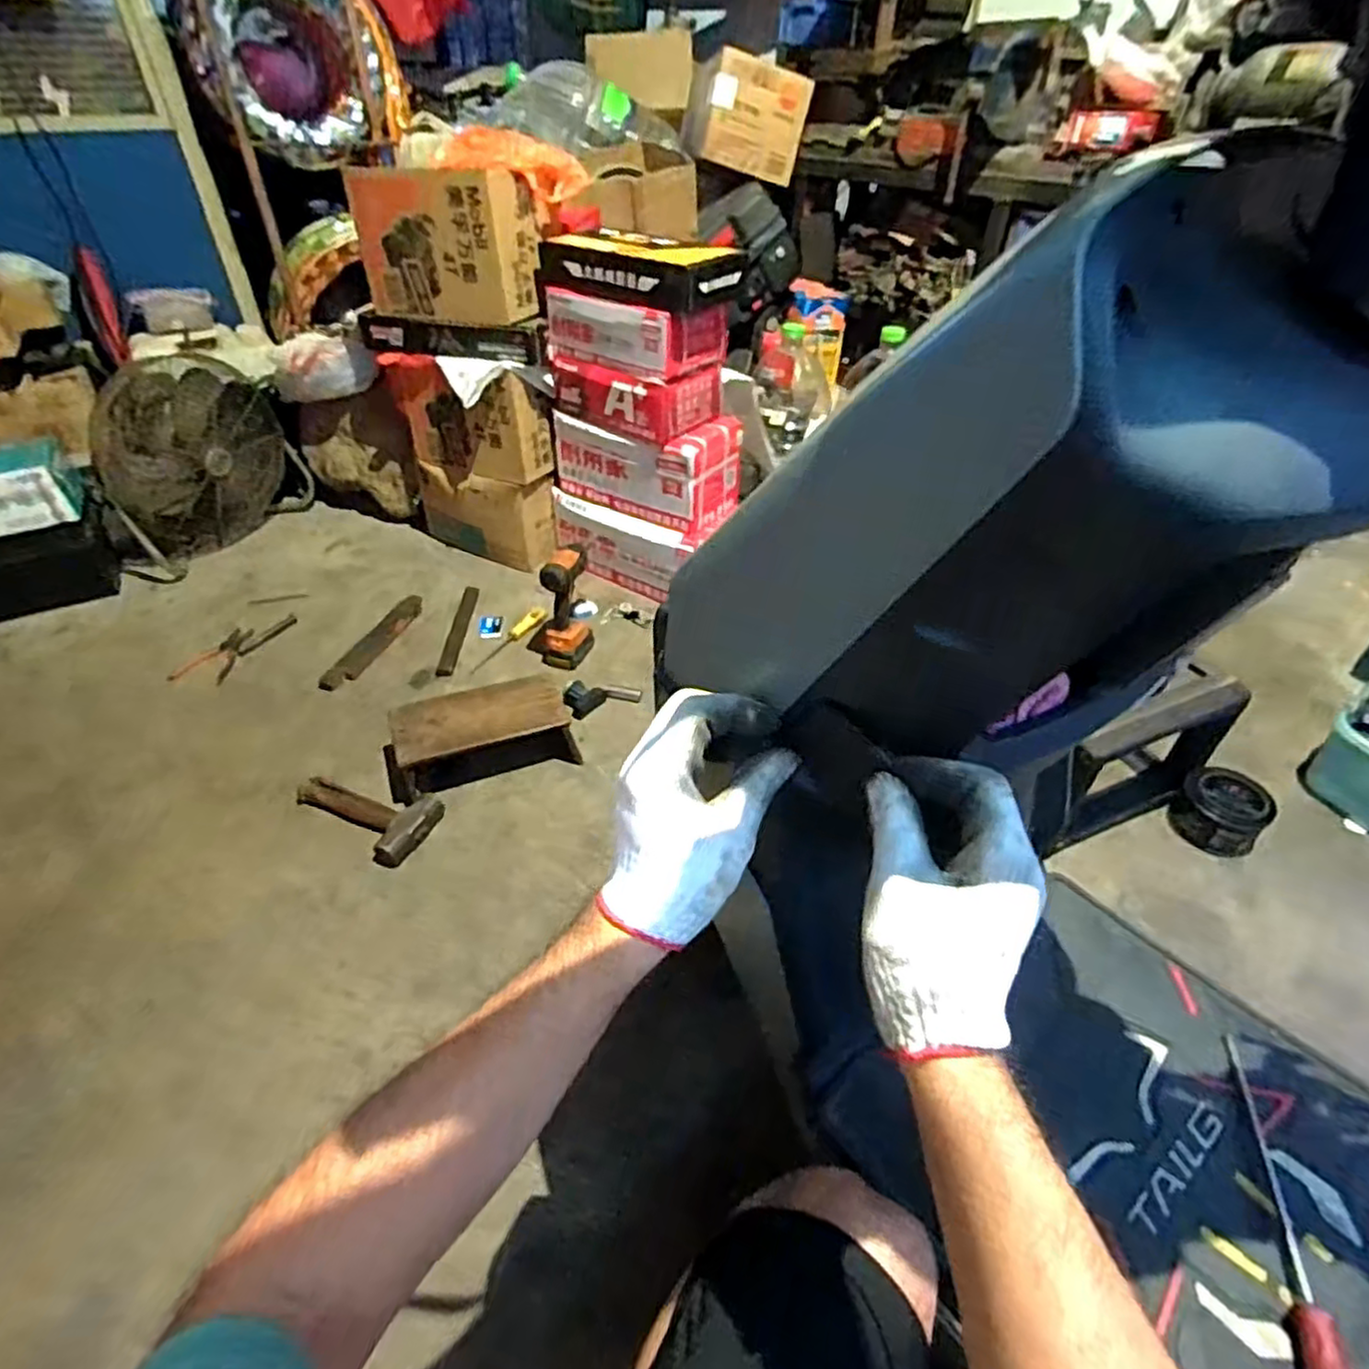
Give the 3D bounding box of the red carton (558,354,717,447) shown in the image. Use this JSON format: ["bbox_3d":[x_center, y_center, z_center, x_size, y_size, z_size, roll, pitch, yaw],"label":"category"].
[{"bbox_3d":[-0.099,-0.645,1.544,0.307,0.117,0.206,27,47,27],"label":"red carton"}]

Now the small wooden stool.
[{"bbox_3d":[-0.380,0.090,1.304,0.334,0.100,0.169,-15,43,-18],"label":"small wooden stool"}]

